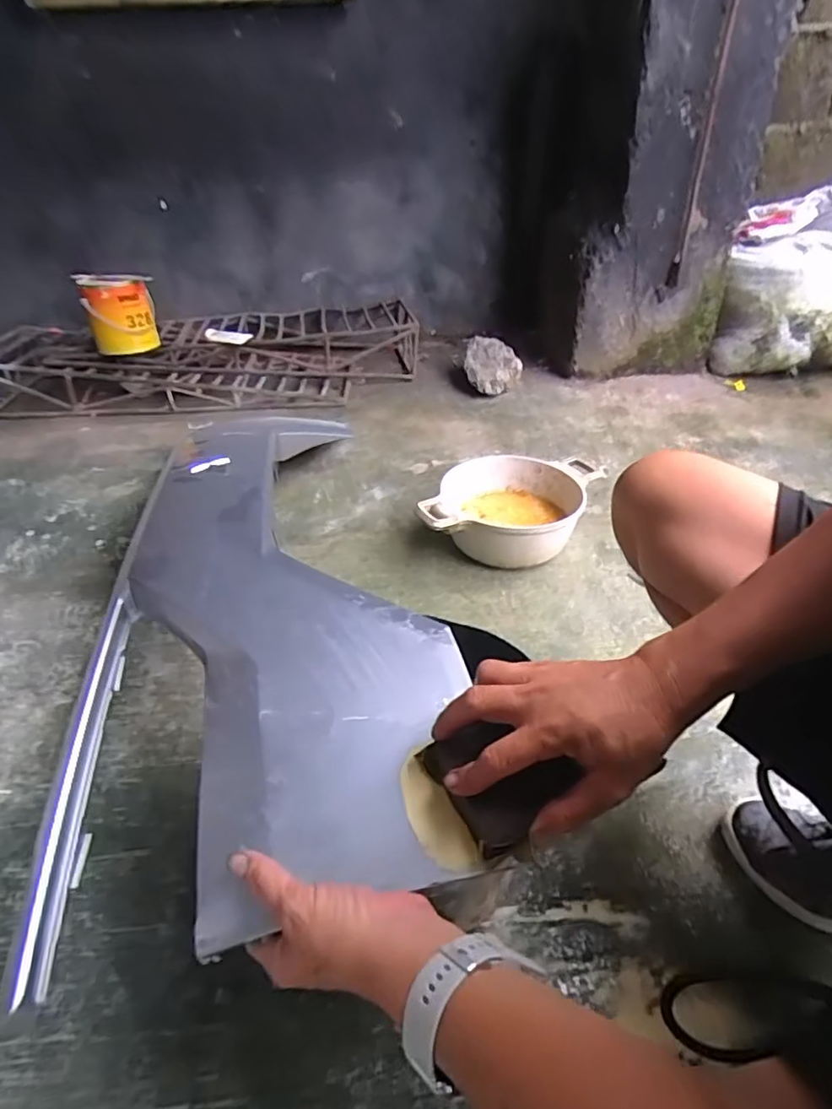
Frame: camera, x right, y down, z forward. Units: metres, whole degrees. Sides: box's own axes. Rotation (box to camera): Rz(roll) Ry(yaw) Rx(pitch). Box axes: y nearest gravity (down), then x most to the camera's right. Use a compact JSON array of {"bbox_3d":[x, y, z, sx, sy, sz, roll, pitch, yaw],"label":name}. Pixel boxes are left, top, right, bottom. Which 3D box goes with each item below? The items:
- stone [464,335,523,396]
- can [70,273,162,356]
[{"bbox_3d":[0.220,-0.533,1.656,0.153,0.118,0.176,4,39,6],"label":"stone"},{"bbox_3d":[-0.793,-0.647,1.556,0.161,0.185,0.172,-23,44,-25],"label":"can"}]

